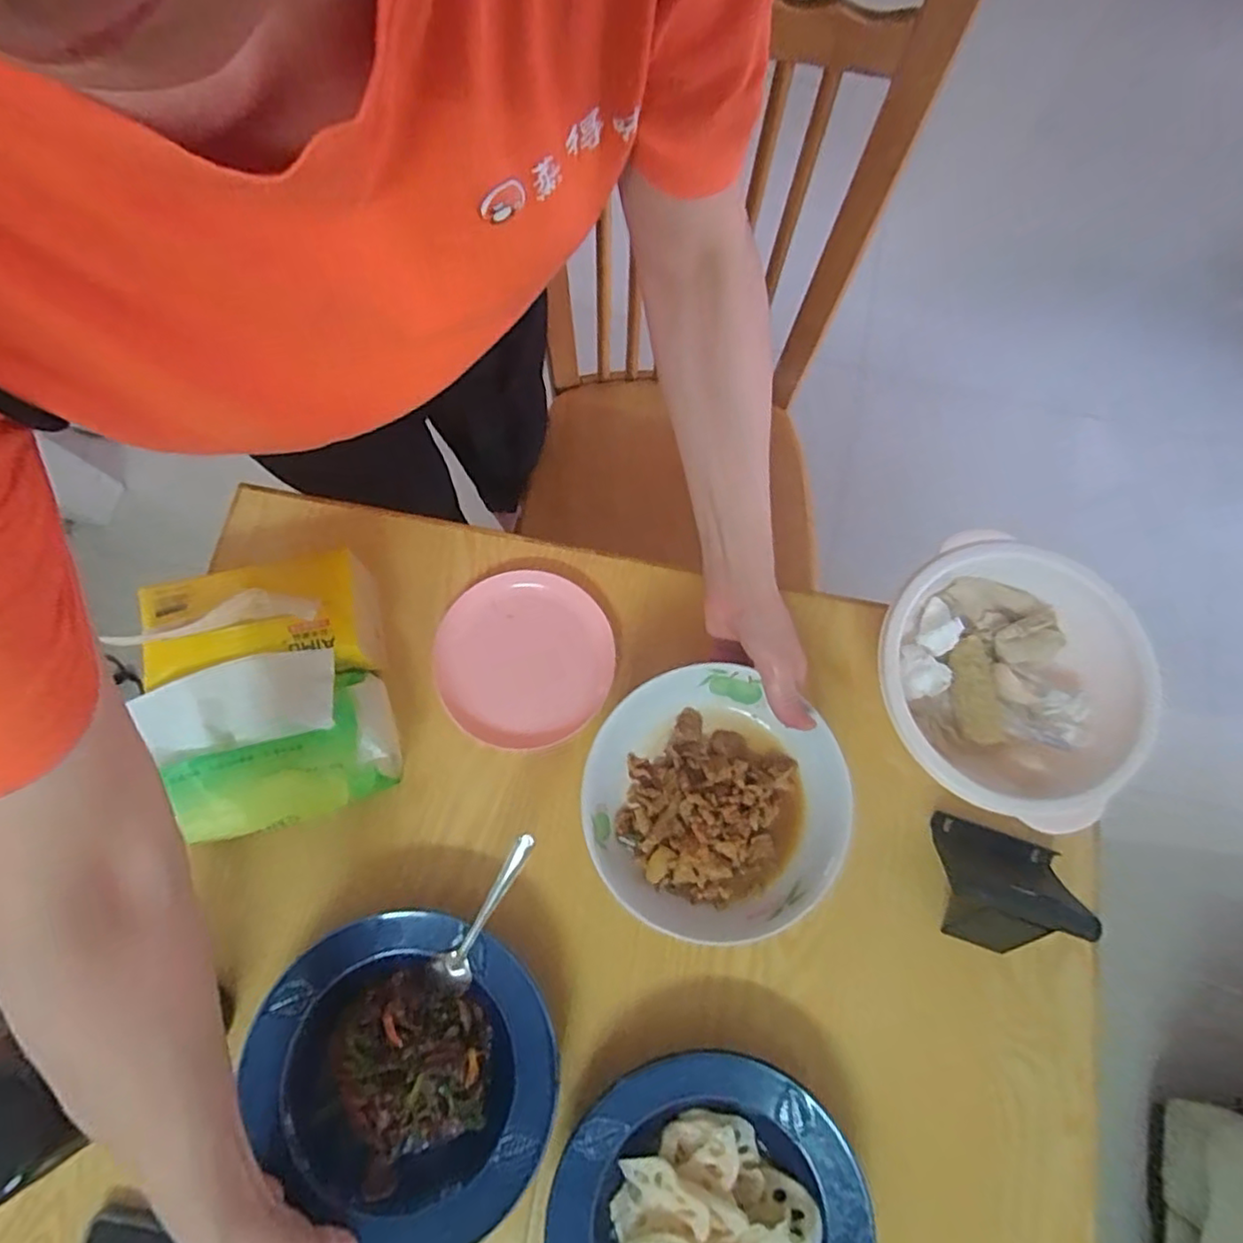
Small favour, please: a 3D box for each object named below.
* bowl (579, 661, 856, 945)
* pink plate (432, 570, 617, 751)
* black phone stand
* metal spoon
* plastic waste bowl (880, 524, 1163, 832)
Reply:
[{"bbox_3d":[0.063,0.128,0.444,0.179,0.040,0.166,0,73,-1],"label":"bowl"},{"bbox_3d":[-0.082,0.032,0.540,0.142,0.026,0.145,-1,81,3],"label":"pink plate"},{"bbox_3d":[0.288,0.202,0.480,0.100,0.063,0.086,16,73,4],"label":"black phone stand"},{"bbox_3d":[-0.097,0.207,0.451,0.028,0.012,0.130,31,97,8],"label":"metal spoon"},{"bbox_3d":[0.302,0.043,0.491,0.196,0.083,0.208,0,73,-1],"label":"plastic waste bowl"}]

